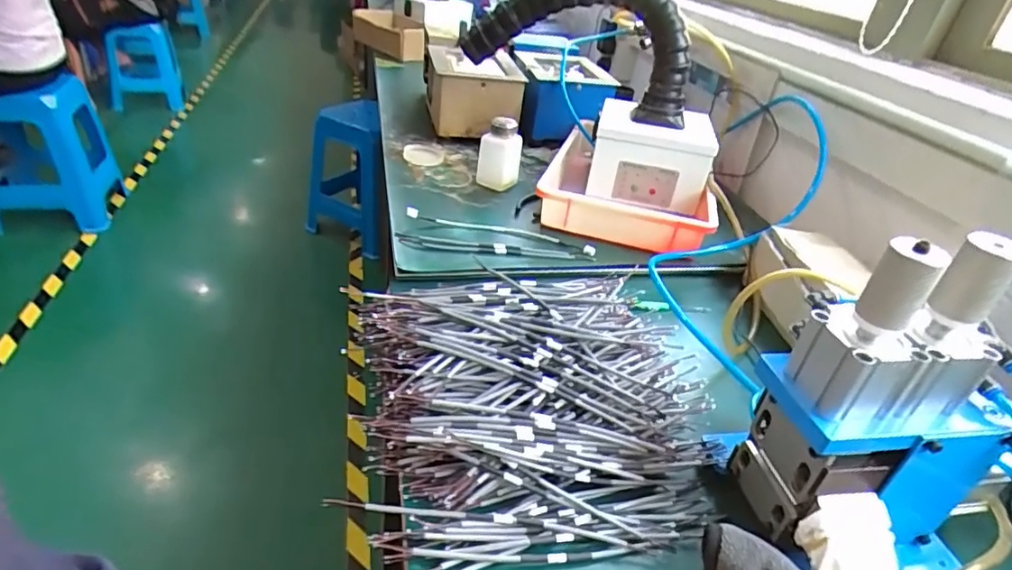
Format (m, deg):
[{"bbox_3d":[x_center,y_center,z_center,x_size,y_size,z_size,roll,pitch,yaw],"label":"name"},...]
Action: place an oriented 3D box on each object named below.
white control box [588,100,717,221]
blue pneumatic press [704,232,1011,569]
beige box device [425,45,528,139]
[{"bbox_3d":[0.231,-0.204,0.913,0.174,0.137,0.150,12,33,7],"label":"white control box"},{"bbox_3d":[0.274,0.080,0.400,0.166,0.242,0.107,6,33,-3],"label":"blue pneumatic press"},{"bbox_3d":[-0.071,-0.398,1.136,0.181,0.123,0.271,1,34,-10],"label":"beige box device"}]

